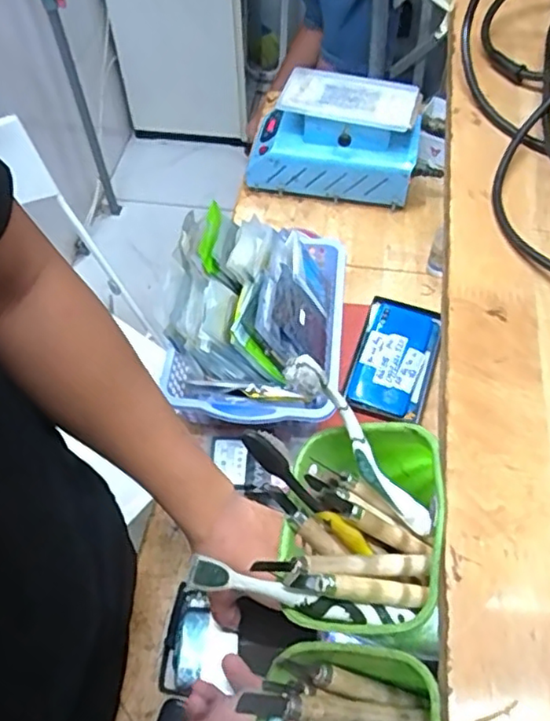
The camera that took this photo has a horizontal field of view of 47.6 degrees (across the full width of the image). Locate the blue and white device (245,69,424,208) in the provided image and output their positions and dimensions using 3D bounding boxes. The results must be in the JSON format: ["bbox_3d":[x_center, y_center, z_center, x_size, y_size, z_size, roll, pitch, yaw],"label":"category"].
[{"bbox_3d":[0.088,-0.338,0.948,0.250,0.140,0.122,11,57,9],"label":"blue and white device"}]

